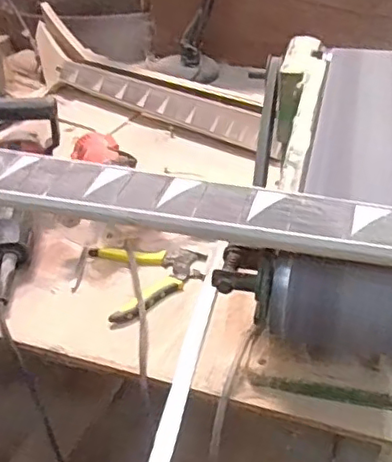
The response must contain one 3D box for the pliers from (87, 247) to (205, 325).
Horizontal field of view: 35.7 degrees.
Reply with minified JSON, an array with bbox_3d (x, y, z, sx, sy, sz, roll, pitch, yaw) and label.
[{"bbox_3d":[-0.064,0.063,0.748,0.146,0.015,0.134,-1,35,3],"label":"pliers"}]

